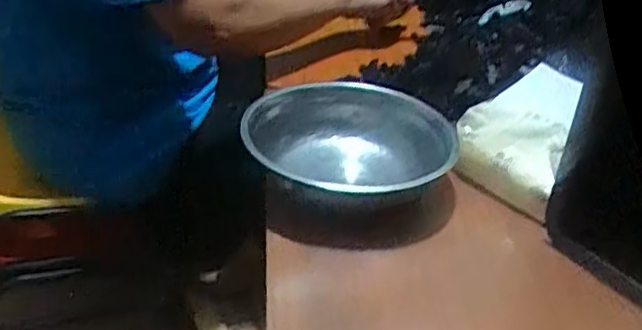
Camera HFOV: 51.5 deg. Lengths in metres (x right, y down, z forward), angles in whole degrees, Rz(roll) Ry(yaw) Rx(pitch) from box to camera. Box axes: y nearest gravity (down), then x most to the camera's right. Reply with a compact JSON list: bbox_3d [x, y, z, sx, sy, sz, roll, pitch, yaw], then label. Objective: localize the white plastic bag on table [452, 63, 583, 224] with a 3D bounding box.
[{"bbox_3d":[0.193,-0.035,0.660,0.108,0.069,0.148,15,34,21],"label":"white plastic bag on table"}]

